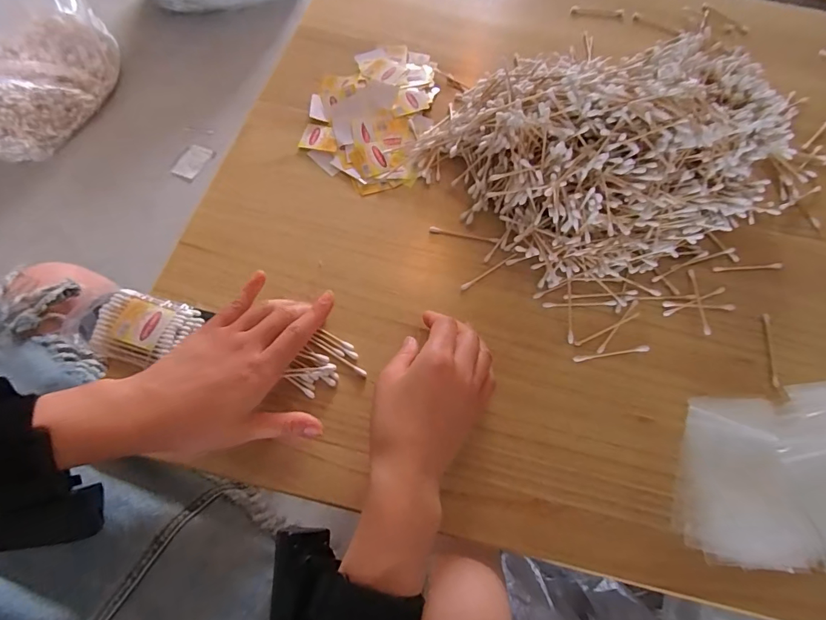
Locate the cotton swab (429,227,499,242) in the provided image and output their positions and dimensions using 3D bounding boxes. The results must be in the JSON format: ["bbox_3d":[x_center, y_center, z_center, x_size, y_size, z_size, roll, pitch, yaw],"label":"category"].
[{"bbox_3d":[0.050,-0.075,0.430,0.068,0.004,0.007,10,66,2],"label":"cotton swab"}]

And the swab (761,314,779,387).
[{"bbox_3d":[0.326,0.036,0.392,0.007,0.007,0.072,12,66,3],"label":"swab"}]

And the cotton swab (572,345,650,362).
[{"bbox_3d":[0.177,0.039,0.383,0.070,0.004,0.006,-8,66,-5],"label":"cotton swab"}]

